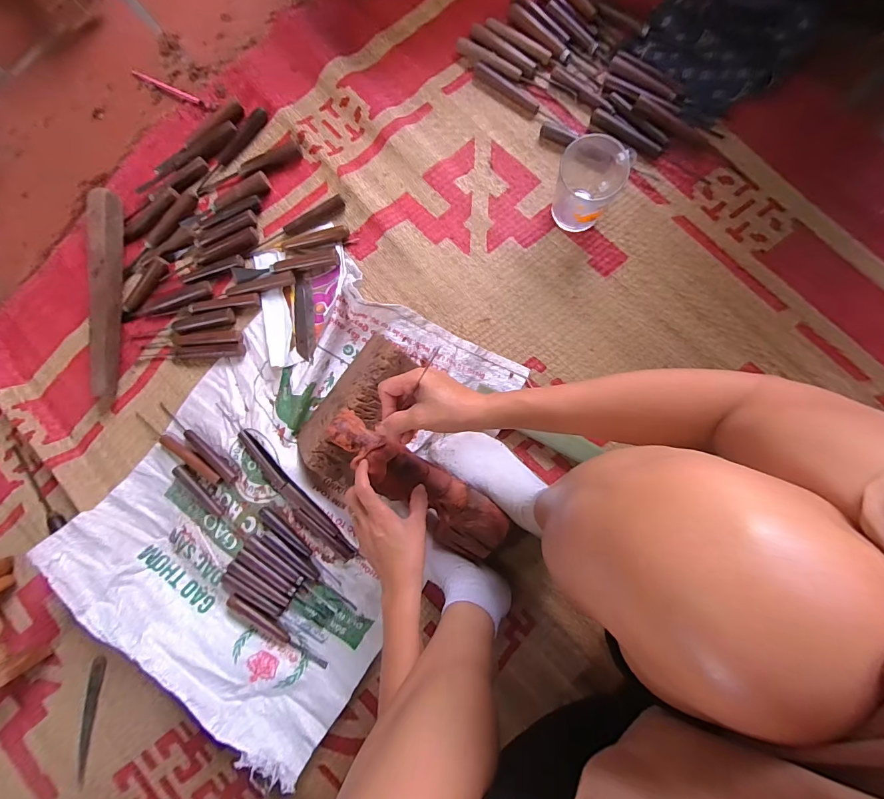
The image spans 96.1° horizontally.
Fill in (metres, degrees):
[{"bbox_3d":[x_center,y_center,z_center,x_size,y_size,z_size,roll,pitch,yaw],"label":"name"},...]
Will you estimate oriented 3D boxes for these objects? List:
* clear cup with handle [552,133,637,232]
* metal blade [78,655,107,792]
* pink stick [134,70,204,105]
[{"bbox_3d":[0.204,-0.302,0.566,0.081,0.096,0.090,27,89,5],"label":"clear cup with handle"},{"bbox_3d":[-0.556,0.505,0.624,0.022,0.009,0.188,9,87,4],"label":"metal blade"},{"bbox_3d":[-0.473,-0.539,0.687,0.159,0.009,0.011,28,89,5],"label":"pink stick"}]

